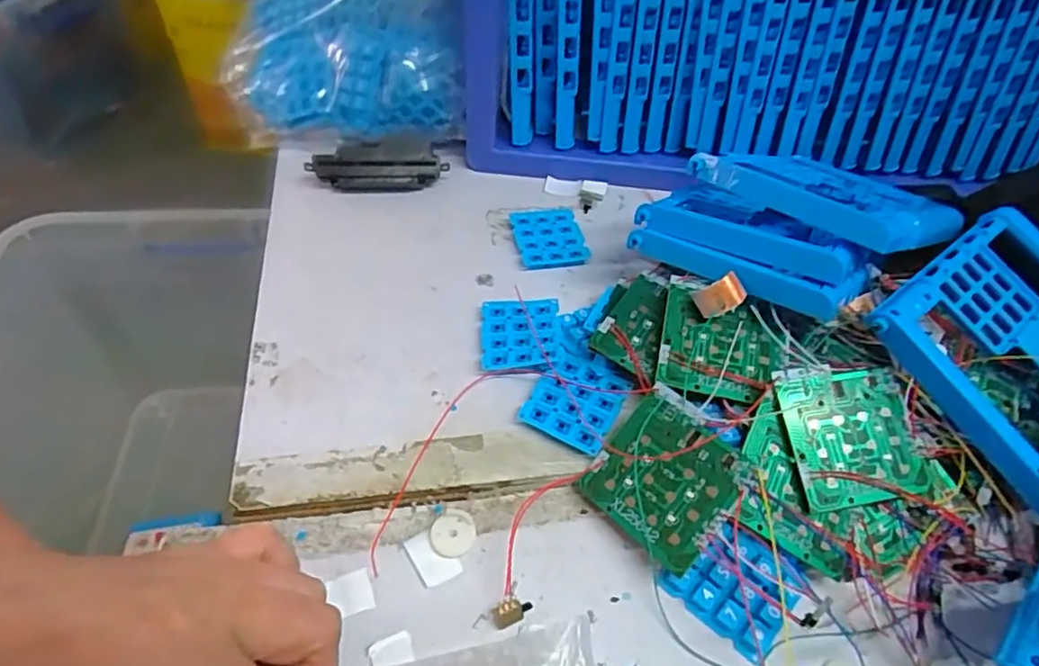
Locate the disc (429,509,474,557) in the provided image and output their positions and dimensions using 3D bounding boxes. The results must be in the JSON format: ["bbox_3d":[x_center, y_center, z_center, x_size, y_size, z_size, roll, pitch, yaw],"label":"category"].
[{"bbox_3d":[-0.035,0.105,0.329,0.022,0.007,0.023,2,50,-2],"label":"disc"}]

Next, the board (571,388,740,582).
[{"bbox_3d":[0.075,0.075,0.329,0.069,0.005,0.068,37,86,36],"label":"board"}]

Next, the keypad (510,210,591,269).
[{"bbox_3d":[0.022,-0.070,0.474,0.049,0.011,0.057,-7,51,-10],"label":"keypad"}]

